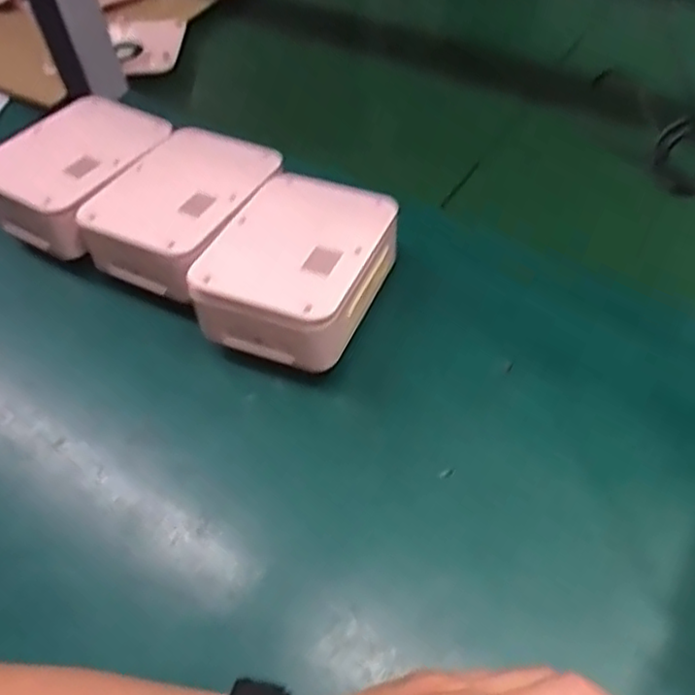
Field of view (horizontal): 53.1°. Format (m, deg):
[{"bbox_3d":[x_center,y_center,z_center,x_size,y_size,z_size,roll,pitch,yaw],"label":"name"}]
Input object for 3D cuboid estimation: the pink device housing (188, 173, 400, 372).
[{"bbox_3d":[-0.030,-0.049,0.461,0.098,0.066,0.124,17,56,18],"label":"pink device housing"}]

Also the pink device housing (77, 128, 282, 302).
[{"bbox_3d":[-0.115,-0.094,0.501,0.108,0.057,0.133,20,57,20],"label":"pink device housing"}]

